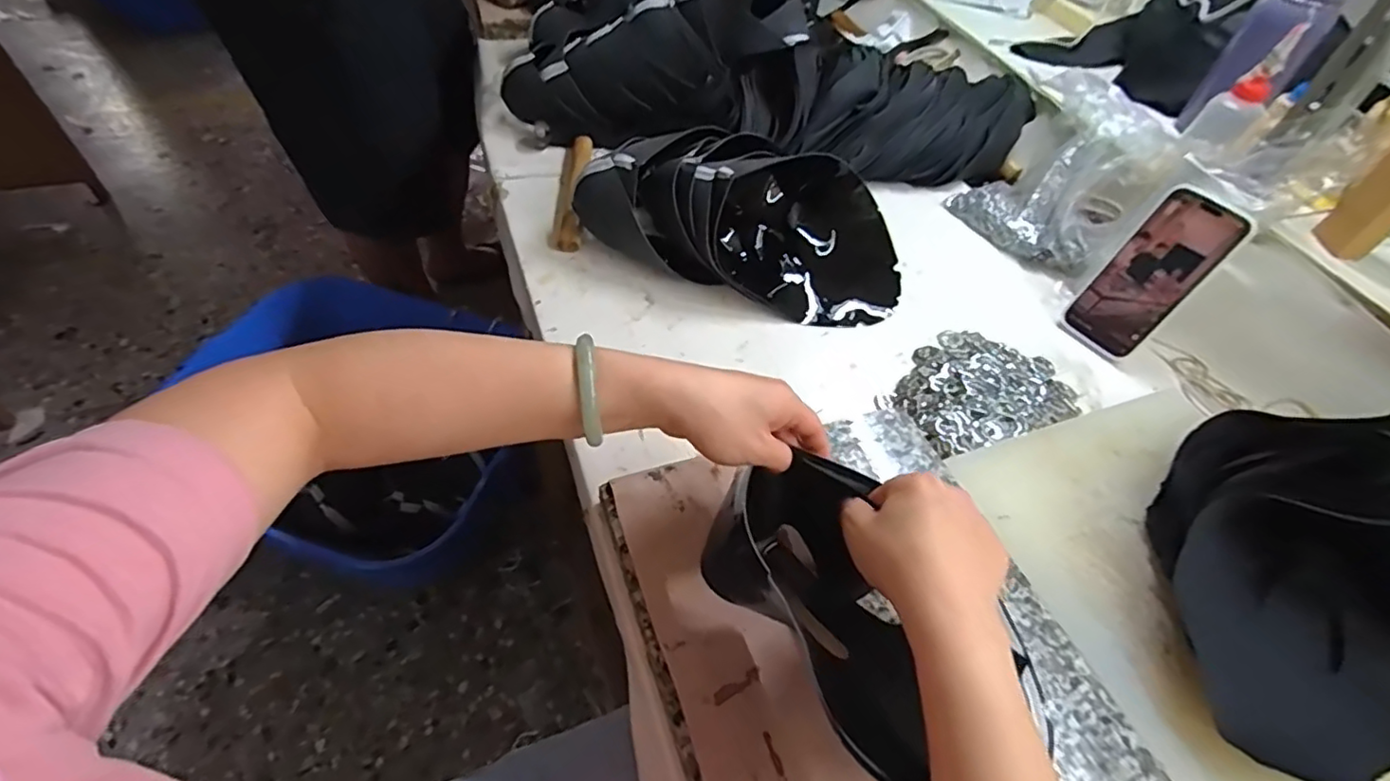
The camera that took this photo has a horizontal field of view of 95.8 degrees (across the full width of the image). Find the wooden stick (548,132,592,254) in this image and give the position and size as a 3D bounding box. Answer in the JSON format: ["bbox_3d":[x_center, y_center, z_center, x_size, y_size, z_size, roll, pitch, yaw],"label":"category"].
[{"bbox_3d":[-0.150,-0.239,0.763,0.035,0.027,0.219,1,50,-4],"label":"wooden stick"}]

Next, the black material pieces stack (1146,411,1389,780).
[{"bbox_3d":[0.437,0.114,0.437,0.168,0.106,0.274,10,50,3],"label":"black material pieces stack"}]

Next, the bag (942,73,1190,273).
[{"bbox_3d":[0.448,-0.262,0.744,0.173,0.152,0.182,-28,58,-25],"label":"bag"}]

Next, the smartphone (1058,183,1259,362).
[{"bbox_3d":[0.454,-0.113,0.627,0.015,0.168,0.079,-5,46,-41],"label":"smartphone"}]

